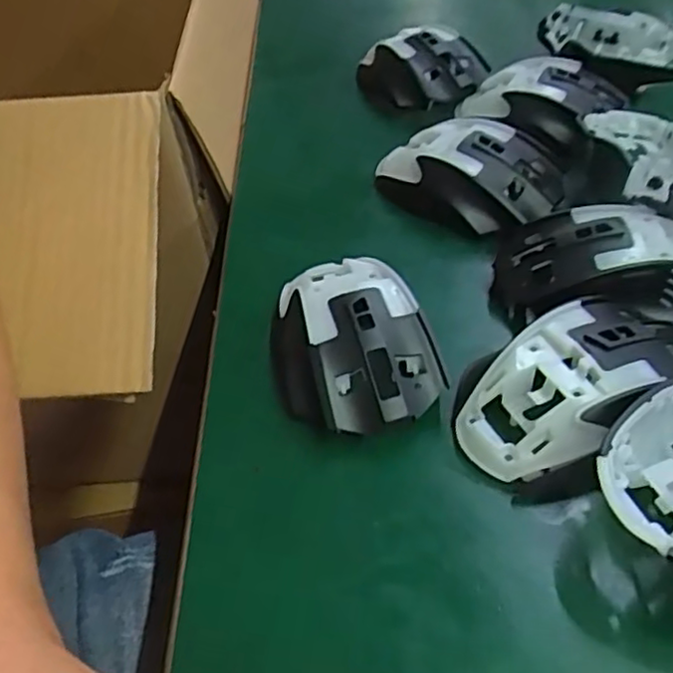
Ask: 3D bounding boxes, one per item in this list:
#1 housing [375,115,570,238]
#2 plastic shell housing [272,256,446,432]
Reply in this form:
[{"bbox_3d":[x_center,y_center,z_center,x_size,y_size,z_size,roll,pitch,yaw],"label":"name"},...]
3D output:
[{"bbox_3d":[0.080,-0.099,0.411,0.109,0.039,0.068,25,53,26],"label":"housing"},{"bbox_3d":[0.009,0.004,0.320,0.073,0.035,0.090,-17,47,-12],"label":"plastic shell housing"}]

